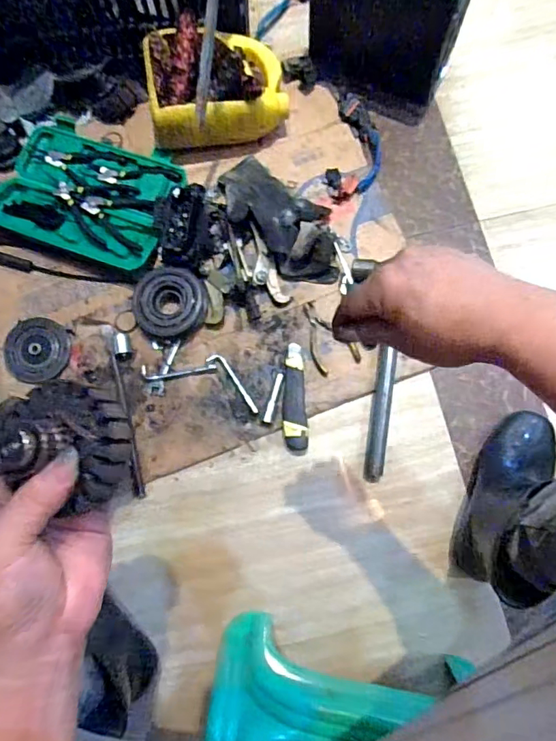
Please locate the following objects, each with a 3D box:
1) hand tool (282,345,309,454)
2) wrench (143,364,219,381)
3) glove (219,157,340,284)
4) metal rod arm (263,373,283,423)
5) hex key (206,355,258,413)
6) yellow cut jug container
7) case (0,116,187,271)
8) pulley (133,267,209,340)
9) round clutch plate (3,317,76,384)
[{"bbox_3d":[0.024,0.039,0.755,0.035,0.016,0.160,-3,78,1],"label":"hand tool"},{"bbox_3d":[-0.154,0.000,0.778,0.116,0.004,0.024,-6,78,0],"label":"wrench"},{"bbox_3d":[0.005,-0.246,0.794,0.132,0.066,0.256,-42,80,-7],"label":"glove"},{"bbox_3d":[-0.007,0.042,0.757,0.012,0.008,0.077,15,79,5],"label":"metal rod arm"},{"bbox_3d":[-0.065,0.018,0.765,0.021,0.006,0.115,-42,80,-7],"label":"hex key"},{"bbox_3d":[-0.098,-0.457,0.828,0.222,0.095,0.189,-8,78,0],"label":"yellow cut jug container"},{"bbox_3d":[-0.320,-0.300,0.828,0.298,0.033,0.212,22,79,6],"label":"case"},{"bbox_3d":[-0.167,-0.104,0.770,0.109,0.050,0.104,0,78,2],"label":"pulley"},{"bbox_3d":[-0.381,-0.032,0.794,0.105,0.008,0.101,0,78,2],"label":"round clutch plate"}]

